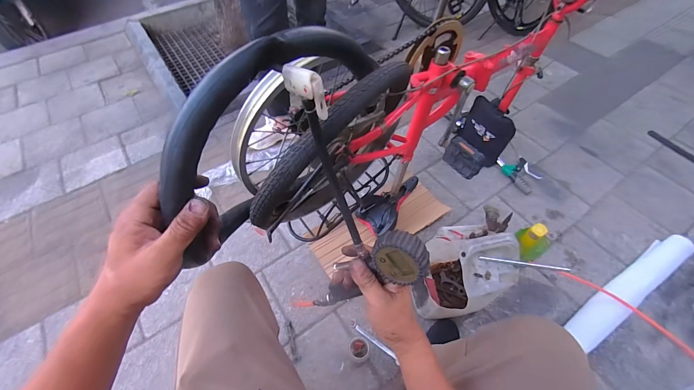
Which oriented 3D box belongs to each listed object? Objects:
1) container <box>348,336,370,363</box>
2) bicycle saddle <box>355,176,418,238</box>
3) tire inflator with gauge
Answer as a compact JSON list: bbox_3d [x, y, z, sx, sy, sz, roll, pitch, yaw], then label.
[{"bbox_3d":[0.033,0.430,0.828,0.056,0.096,0.056,0,56,1],"label":"container"},{"bbox_3d":[0.168,0.035,1.084,0.250,0.093,0.133,-33,62,-20],"label":"bicycle saddle"},{"bbox_3d":[0.011,-0.017,0.360,0.056,0.277,0.084,-31,18,-16],"label":"tire inflator with gauge"}]

